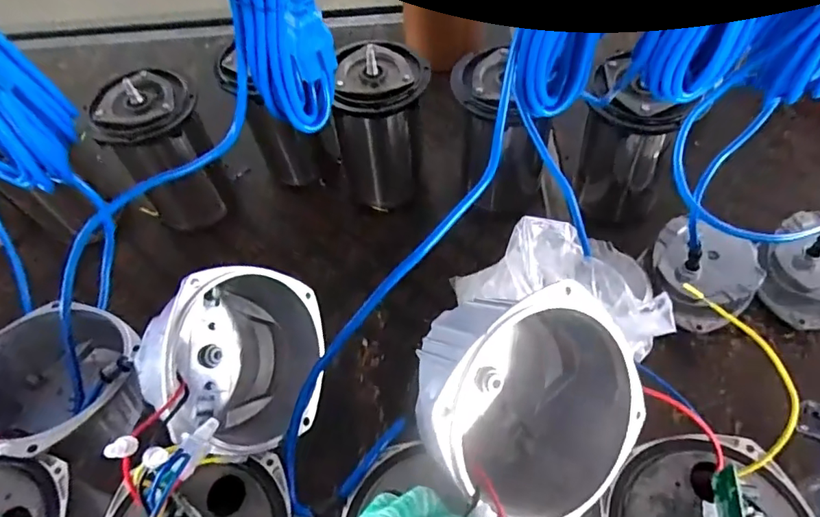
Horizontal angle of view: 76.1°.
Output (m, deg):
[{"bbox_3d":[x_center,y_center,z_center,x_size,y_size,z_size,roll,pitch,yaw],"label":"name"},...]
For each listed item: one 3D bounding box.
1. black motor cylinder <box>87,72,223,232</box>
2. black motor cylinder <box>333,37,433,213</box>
[{"bbox_3d":[-0.335,-0.137,0.747,0.125,0.222,0.115,-32,60,-16],"label":"black motor cylinder"},{"bbox_3d":[-0.028,-0.179,0.752,0.114,0.218,0.118,-1,56,4],"label":"black motor cylinder"}]

